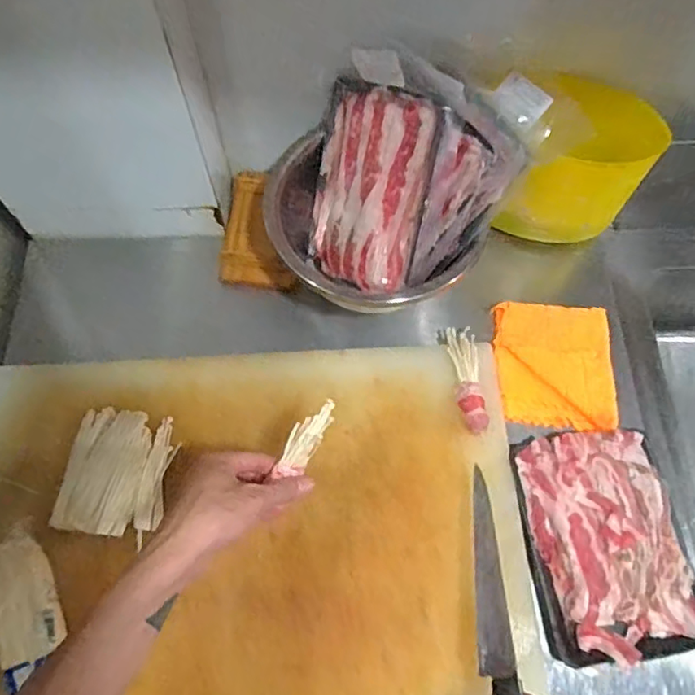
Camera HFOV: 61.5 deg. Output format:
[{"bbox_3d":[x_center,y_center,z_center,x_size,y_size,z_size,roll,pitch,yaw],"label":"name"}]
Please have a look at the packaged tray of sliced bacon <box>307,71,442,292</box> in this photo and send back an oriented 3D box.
[{"bbox_3d":[0.019,-0.179,0.664,0.156,0.215,0.021,27,28,31],"label":"packaged tray of sliced bacon"}]

